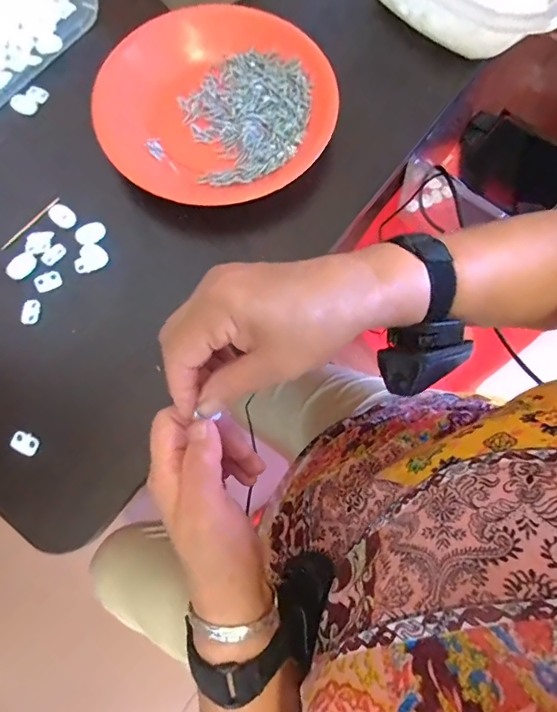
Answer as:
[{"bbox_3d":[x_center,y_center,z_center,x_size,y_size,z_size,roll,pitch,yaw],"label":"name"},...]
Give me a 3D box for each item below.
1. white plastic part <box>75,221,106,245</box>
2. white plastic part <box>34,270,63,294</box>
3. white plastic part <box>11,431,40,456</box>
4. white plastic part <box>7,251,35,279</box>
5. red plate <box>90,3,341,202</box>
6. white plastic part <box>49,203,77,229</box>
[{"bbox_3d":[-0.149,-0.098,0.345,0.023,0.004,0.016,-14,75,-5],"label":"white plastic part"},{"bbox_3d":[-0.179,-0.058,0.336,0.019,0.004,0.016,-27,77,-8],"label":"white plastic part"},{"bbox_3d":[-0.178,0.061,0.304,0.019,0.005,0.013,29,76,7],"label":"white plastic part"},{"bbox_3d":[-0.200,-0.070,0.339,0.016,0.004,0.023,35,77,8],"label":"white plastic part"},{"bbox_3d":[-0.053,-0.215,0.367,0.198,0.026,0.174,17,75,4],"label":"red plate"},{"bbox_3d":[-0.174,-0.113,0.350,0.021,0.006,0.016,40,77,9],"label":"white plastic part"}]

